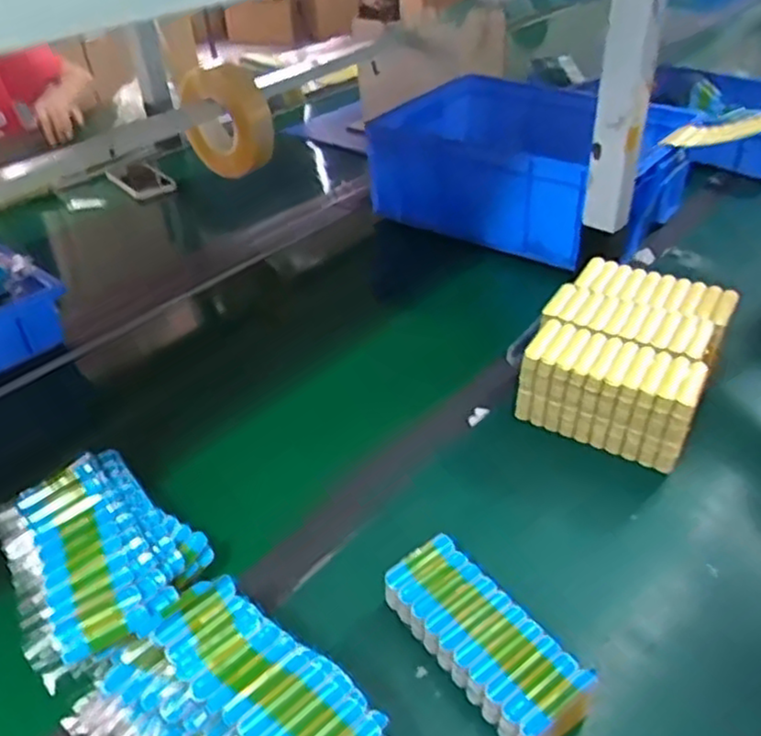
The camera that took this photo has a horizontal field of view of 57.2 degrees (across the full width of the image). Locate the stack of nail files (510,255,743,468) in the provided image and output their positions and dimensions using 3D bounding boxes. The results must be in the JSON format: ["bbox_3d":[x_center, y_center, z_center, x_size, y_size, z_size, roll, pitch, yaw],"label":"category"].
[{"bbox_3d":[0.254,-0.012,0.725,0.165,0.088,0.196,19,43,26],"label":"stack of nail files"}]

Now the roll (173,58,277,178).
[{"bbox_3d":[-0.224,-0.363,1.014,0.149,0.146,0.048,23,45,30],"label":"roll"}]

